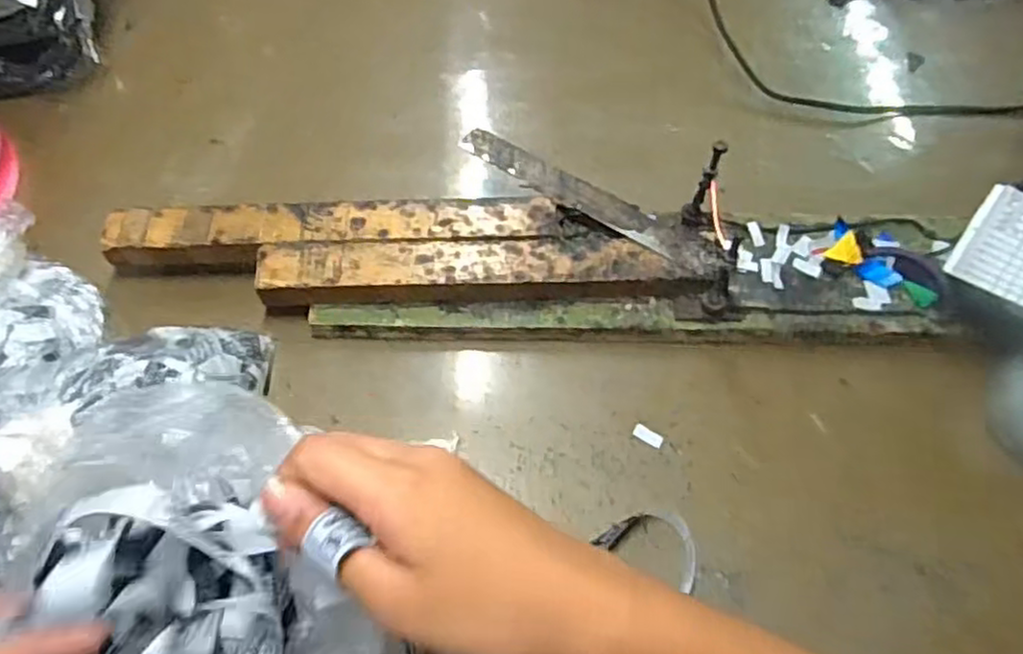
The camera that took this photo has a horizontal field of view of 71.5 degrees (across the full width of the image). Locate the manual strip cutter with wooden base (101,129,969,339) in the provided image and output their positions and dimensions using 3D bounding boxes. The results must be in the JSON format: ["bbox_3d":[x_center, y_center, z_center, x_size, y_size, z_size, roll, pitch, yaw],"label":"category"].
[{"bbox_3d":[0.017,-0.062,0.522,0.583,0.050,0.139,1,59,-1],"label":"manual strip cutter with wooden base"}]

